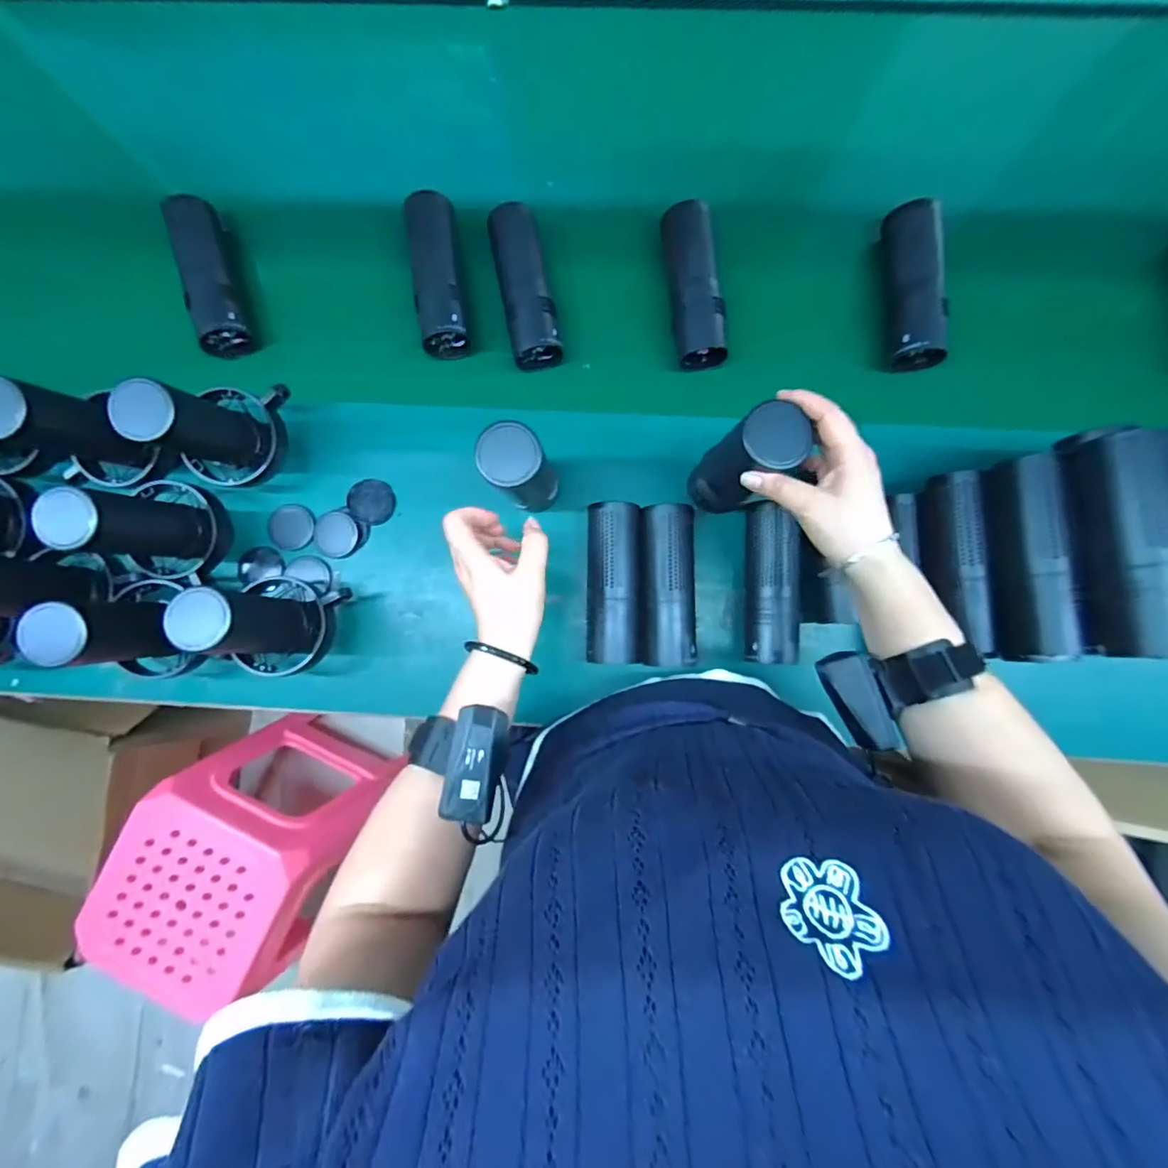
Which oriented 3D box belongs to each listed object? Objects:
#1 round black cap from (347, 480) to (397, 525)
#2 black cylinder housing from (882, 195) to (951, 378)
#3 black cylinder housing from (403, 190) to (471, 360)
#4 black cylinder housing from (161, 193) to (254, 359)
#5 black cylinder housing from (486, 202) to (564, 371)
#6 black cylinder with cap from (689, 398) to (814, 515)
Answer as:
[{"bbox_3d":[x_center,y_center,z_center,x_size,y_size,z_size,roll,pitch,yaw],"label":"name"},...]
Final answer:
[{"bbox_3d":[-0.237,-0.092,0.583,0.048,0.013,0.049,0,86,2],"label":"round black cap"},{"bbox_3d":[0.353,-0.320,0.555,0.046,0.043,0.171,-2,86,2],"label":"black cylinder housing"},{"bbox_3d":[-0.163,-0.341,0.588,0.058,0.062,0.176,-7,86,2],"label":"black cylinder housing"},{"bbox_3d":[-0.421,-0.349,0.586,0.049,0.052,0.171,-17,86,1],"label":"black cylinder housing"},{"bbox_3d":[-0.066,-0.325,0.569,0.058,0.056,0.159,-11,86,1],"label":"black cylinder housing"},{"bbox_3d":[0.132,-0.103,0.460,0.047,0.150,0.056,-12,86,-11],"label":"black cylinder with cap"}]

